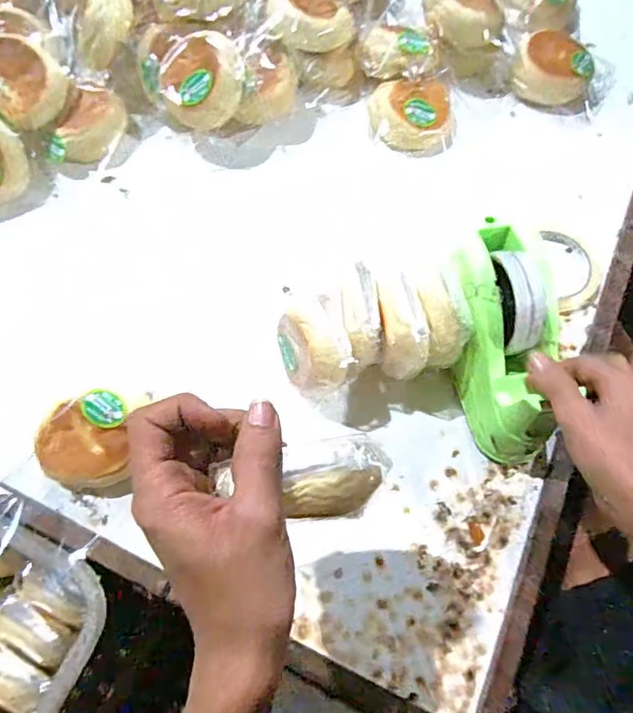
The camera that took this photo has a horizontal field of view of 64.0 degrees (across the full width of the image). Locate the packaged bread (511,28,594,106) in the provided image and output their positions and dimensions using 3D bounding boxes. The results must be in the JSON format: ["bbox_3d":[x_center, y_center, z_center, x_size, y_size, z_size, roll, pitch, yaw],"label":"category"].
[{"bbox_3d":[0.278,-0.336,0.602,0.084,0.045,0.086,1,69,-3],"label":"packaged bread"}]

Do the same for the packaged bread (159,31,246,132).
[{"bbox_3d":[-0.117,-0.287,0.530,0.089,0.048,0.090,-20,76,7],"label":"packaged bread"}]

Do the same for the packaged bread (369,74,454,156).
[{"bbox_3d":[0.112,-0.273,0.574,0.101,0.044,0.082,0,69,-3],"label":"packaged bread"}]

